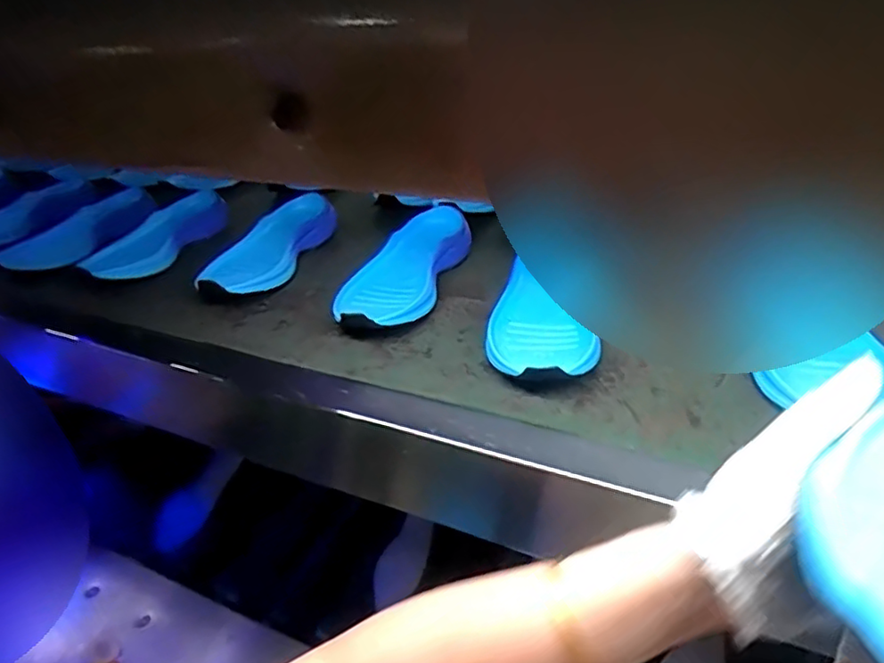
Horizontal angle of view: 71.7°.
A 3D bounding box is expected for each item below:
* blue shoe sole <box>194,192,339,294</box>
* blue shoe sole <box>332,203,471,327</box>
[{"bbox_3d":[-0.203,-0.099,0.724,0.089,0.058,0.223,9,30,13],"label":"blue shoe sole"},{"bbox_3d":[-0.037,-0.065,0.642,0.085,0.046,0.233,11,30,16],"label":"blue shoe sole"}]

